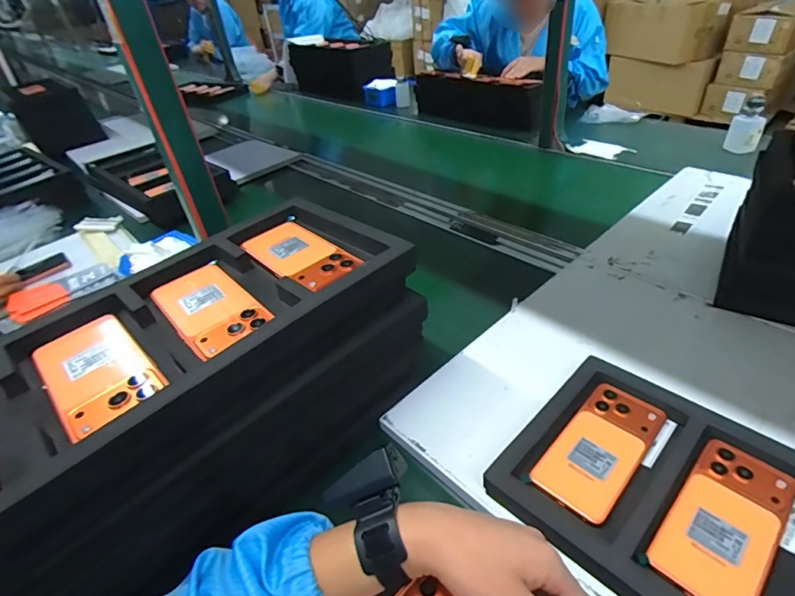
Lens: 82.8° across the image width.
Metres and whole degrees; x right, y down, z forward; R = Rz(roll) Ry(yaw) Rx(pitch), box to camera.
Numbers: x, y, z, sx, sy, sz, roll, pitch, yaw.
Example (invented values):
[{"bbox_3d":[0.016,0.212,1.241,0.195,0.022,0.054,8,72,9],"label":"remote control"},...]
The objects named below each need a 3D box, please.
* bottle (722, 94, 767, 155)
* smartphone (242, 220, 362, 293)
[{"bbox_3d":[0.831,-0.409,1.069,0.070,0.122,0.052,19,45,30],"label":"bottle"},{"bbox_3d":[-0.110,-0.049,0.516,0.078,0.013,0.168,-32,43,-27],"label":"smartphone"}]

